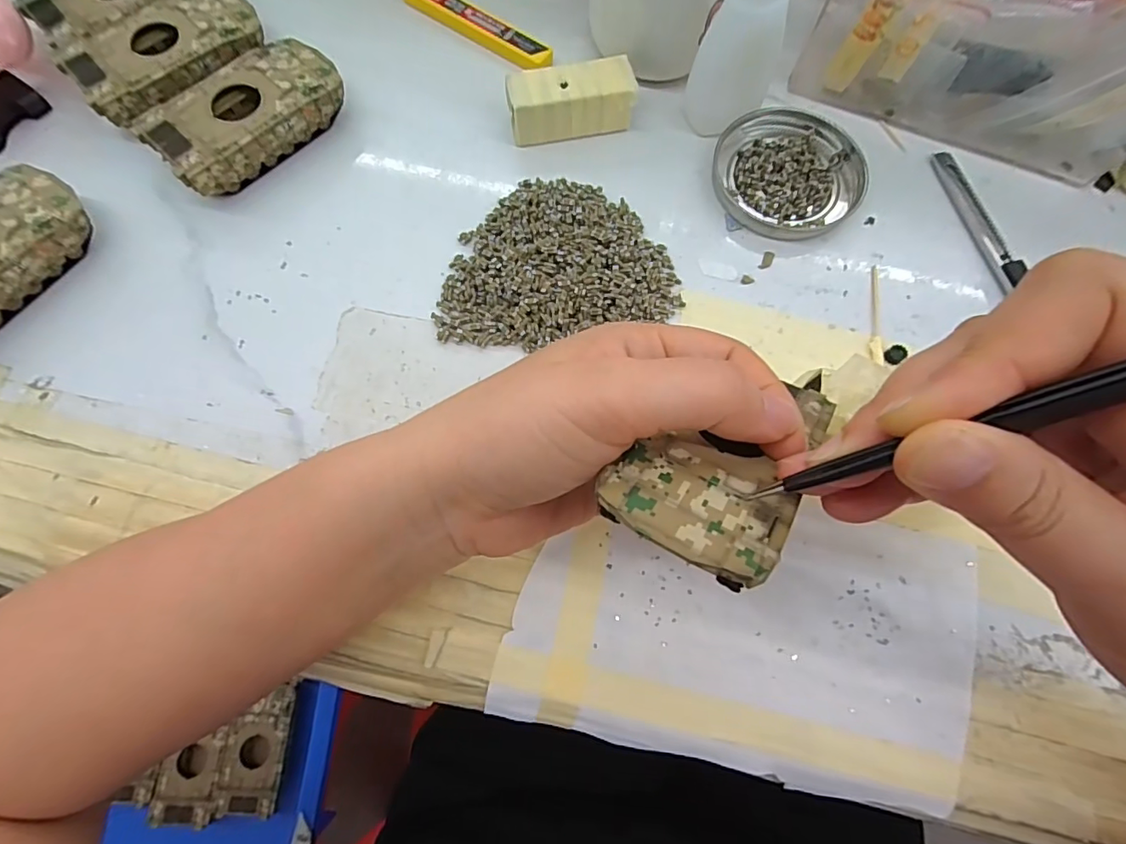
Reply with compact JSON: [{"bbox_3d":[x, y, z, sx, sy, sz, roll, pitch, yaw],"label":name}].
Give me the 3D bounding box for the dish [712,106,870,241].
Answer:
[{"bbox_3d":[0.124,-0.136,0.279,0.081,0.008,0.077,0,73,-1],"label":"dish"}]

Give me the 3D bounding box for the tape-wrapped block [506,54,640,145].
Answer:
[{"bbox_3d":[0.004,-0.172,0.279,0.065,0.027,0.026,-12,74,-5],"label":"tape-wrapped block"}]

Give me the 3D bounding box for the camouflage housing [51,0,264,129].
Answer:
[{"bbox_3d":[-0.212,-0.199,0.282,0.059,0.024,0.095,42,77,10],"label":"camouflage housing"}]

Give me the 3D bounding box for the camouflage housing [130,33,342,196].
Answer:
[{"bbox_3d":[-0.163,-0.160,0.272,0.049,0.027,0.095,42,77,10],"label":"camouflage housing"}]

